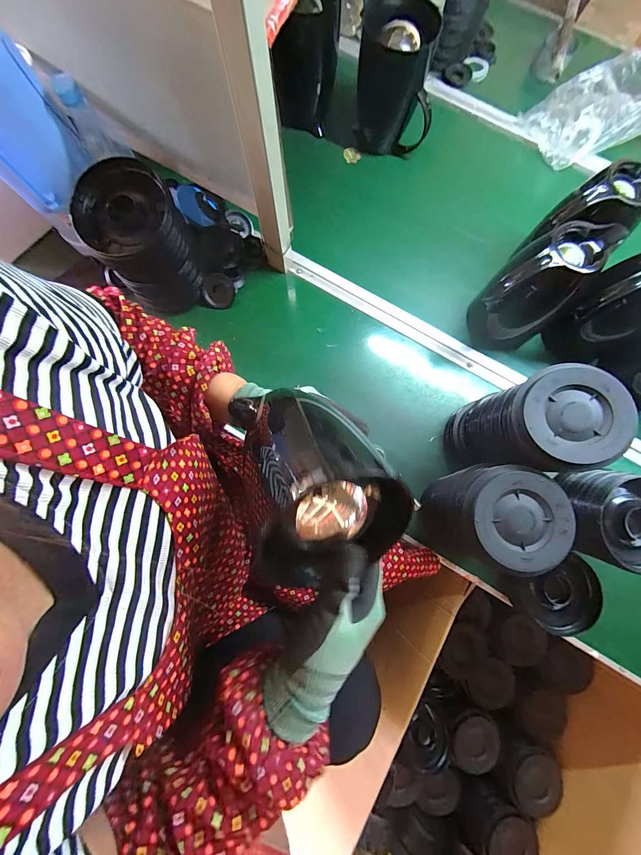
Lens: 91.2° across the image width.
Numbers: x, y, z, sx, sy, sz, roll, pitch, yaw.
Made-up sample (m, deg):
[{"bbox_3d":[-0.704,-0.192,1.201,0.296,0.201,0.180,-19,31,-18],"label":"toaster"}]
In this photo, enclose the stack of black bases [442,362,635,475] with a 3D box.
[{"bbox_3d":[0.282,0.007,0.455,0.123,0.234,0.118,13,79,2],"label":"stack of black bases"}]

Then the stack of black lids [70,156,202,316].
[{"bbox_3d":[-0.278,-0.292,0.520,0.136,0.189,0.113,-32,81,-7],"label":"stack of black lids"}]

